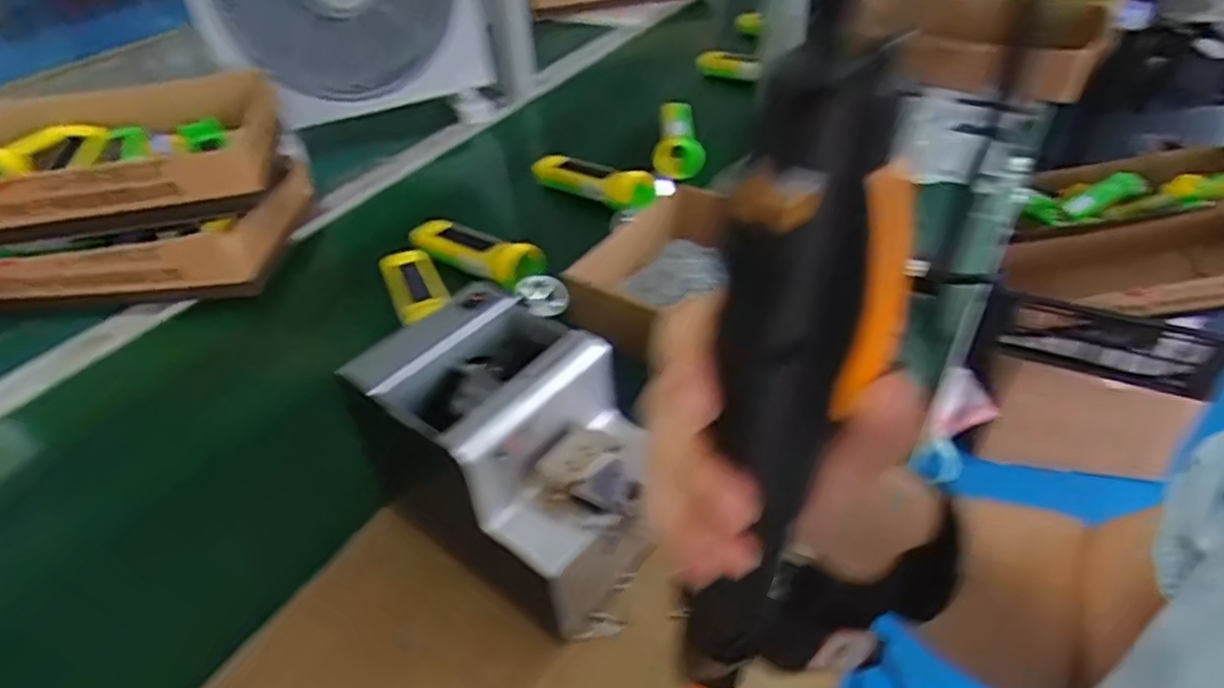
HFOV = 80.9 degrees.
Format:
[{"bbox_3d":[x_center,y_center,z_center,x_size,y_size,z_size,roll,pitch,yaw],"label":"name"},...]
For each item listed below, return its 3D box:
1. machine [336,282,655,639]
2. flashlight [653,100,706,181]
[{"bbox_3d":[-0.063,0.071,0.486,0.180,0.147,0.125,24,47,28],"label":"machine"},{"bbox_3d":[0.091,-0.278,0.970,0.065,0.059,0.124,0,41,5],"label":"flashlight"}]

